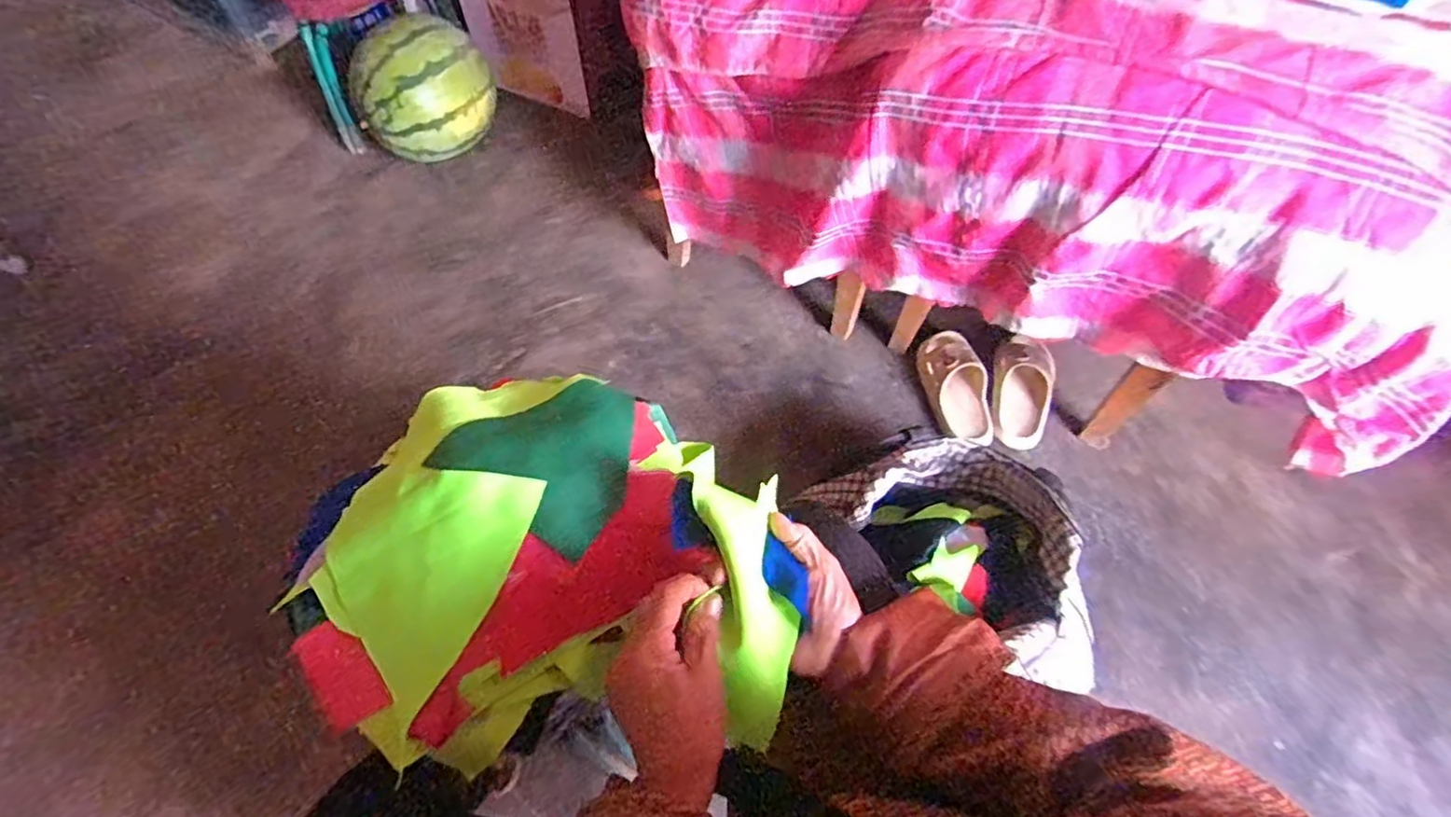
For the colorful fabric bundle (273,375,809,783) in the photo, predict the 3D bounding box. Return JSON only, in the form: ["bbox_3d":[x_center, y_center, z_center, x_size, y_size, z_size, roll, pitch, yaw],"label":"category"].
[{"bbox_3d":[-0.142,0.092,0.515,0.366,0.100,0.306,-4,60,-4],"label":"colorful fabric bundle"}]

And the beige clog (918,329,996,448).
[{"bbox_3d":[0.389,-0.035,1.120,0.093,0.067,0.210,-13,73,-9],"label":"beige clog"}]

